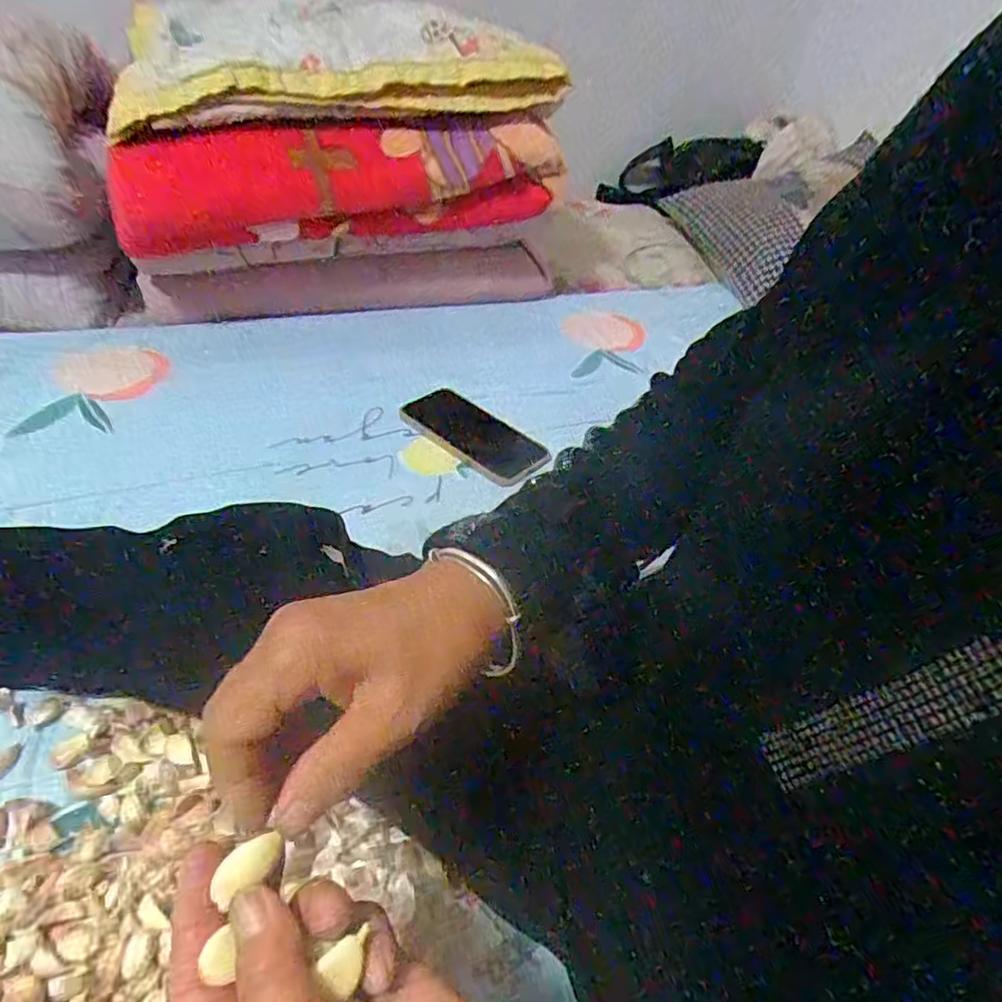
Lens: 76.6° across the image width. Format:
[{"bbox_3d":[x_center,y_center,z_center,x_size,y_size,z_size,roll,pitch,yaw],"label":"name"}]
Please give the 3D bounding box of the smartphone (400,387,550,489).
[{"bbox_3d":[-0.031,-0.074,0.688,0.162,0.014,0.076,33,48,25],"label":"smartphone"}]

